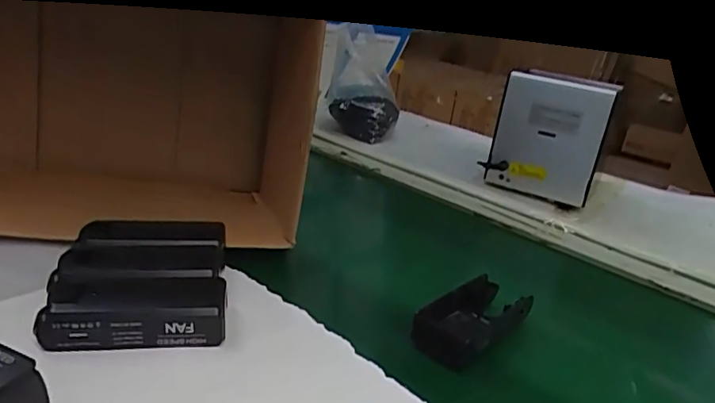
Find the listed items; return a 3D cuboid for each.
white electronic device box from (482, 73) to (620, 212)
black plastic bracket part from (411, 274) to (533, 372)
[{"bbox_3d":[0.218,-0.070,0.625,0.120,0.158,0.026,16,36,12],"label":"white electronic device box"},{"bbox_3d":[0.091,0.086,0.413,0.045,0.031,0.106,23,28,39],"label":"black plastic bracket part"}]

